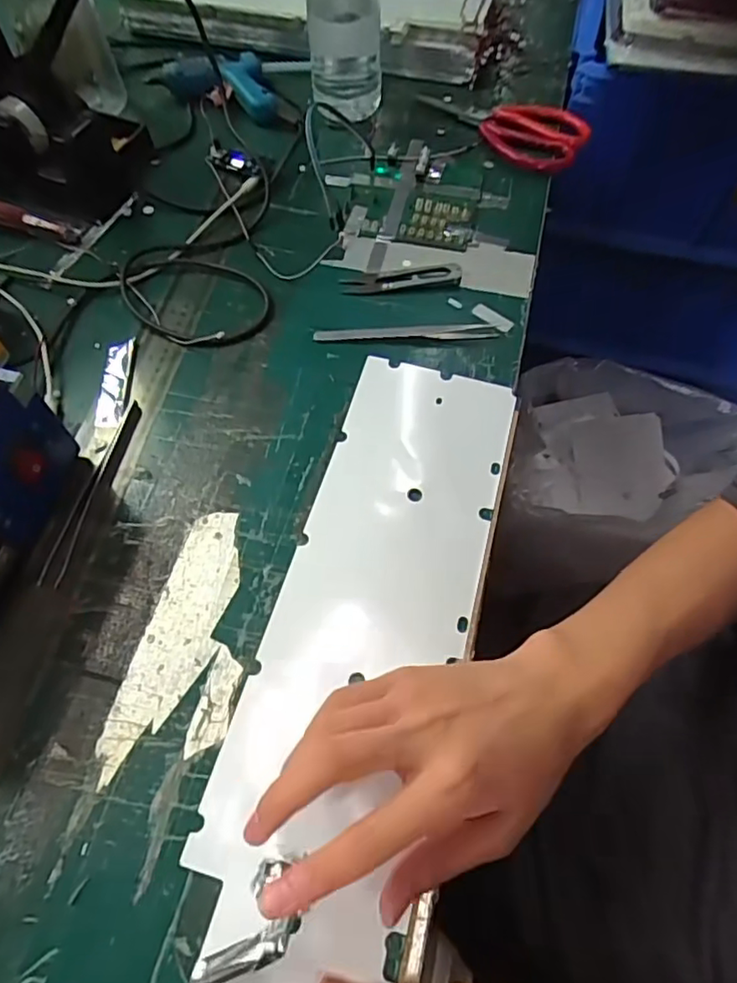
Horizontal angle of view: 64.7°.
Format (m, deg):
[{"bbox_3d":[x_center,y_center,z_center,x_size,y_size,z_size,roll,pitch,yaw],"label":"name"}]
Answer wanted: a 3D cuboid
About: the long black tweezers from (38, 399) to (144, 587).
[{"bbox_3d":[-0.189,-0.002,0.401,0.016,0.008,0.142,11,62,5],"label":"long black tweezers"}]

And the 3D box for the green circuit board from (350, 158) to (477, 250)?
[{"bbox_3d":[0.043,-0.275,0.545,0.115,0.013,0.120,12,62,6],"label":"green circuit board"}]

